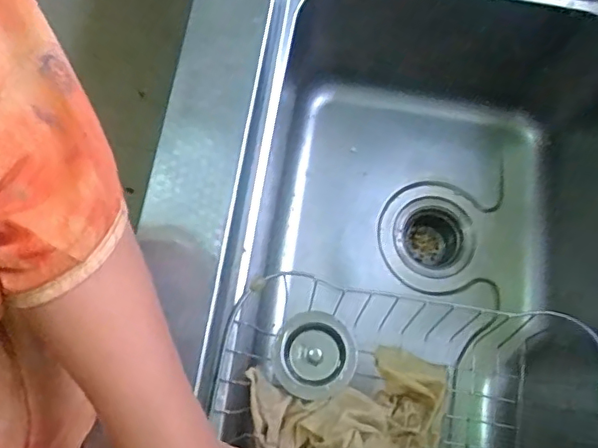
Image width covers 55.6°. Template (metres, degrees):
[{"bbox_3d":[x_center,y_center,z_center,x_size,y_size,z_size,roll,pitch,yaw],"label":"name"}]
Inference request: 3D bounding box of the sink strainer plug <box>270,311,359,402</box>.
[{"bbox_3d":[0.015,0.135,0.578,0.083,0.015,0.084,1,72,-2],"label":"sink strainer plug"}]

